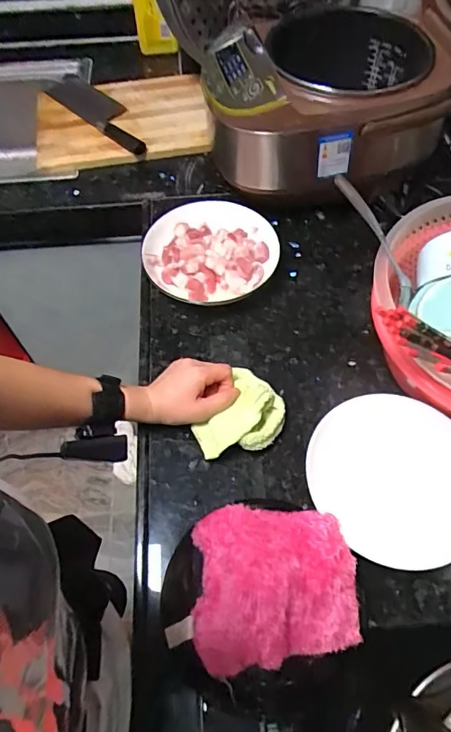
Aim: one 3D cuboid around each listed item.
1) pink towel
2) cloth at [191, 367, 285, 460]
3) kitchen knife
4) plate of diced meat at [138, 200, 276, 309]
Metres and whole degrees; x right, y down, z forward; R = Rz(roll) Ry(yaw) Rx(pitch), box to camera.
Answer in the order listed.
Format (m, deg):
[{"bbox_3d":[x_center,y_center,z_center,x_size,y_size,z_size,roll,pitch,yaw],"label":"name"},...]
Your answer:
[{"bbox_3d":[0.036,0.185,0.396,0.152,0.042,0.122,0,60,1],"label":"pink towel"},{"bbox_3d":[0.021,0.057,0.541,0.083,0.041,0.116,30,65,17],"label":"cloth"},{"bbox_3d":[-0.232,-0.465,0.856,0.073,0.028,0.298,-38,66,-18],"label":"kitchen knife"},{"bbox_3d":[-0.025,-0.159,0.679,0.183,0.046,0.178,-1,60,1],"label":"plate of diced meat"}]

